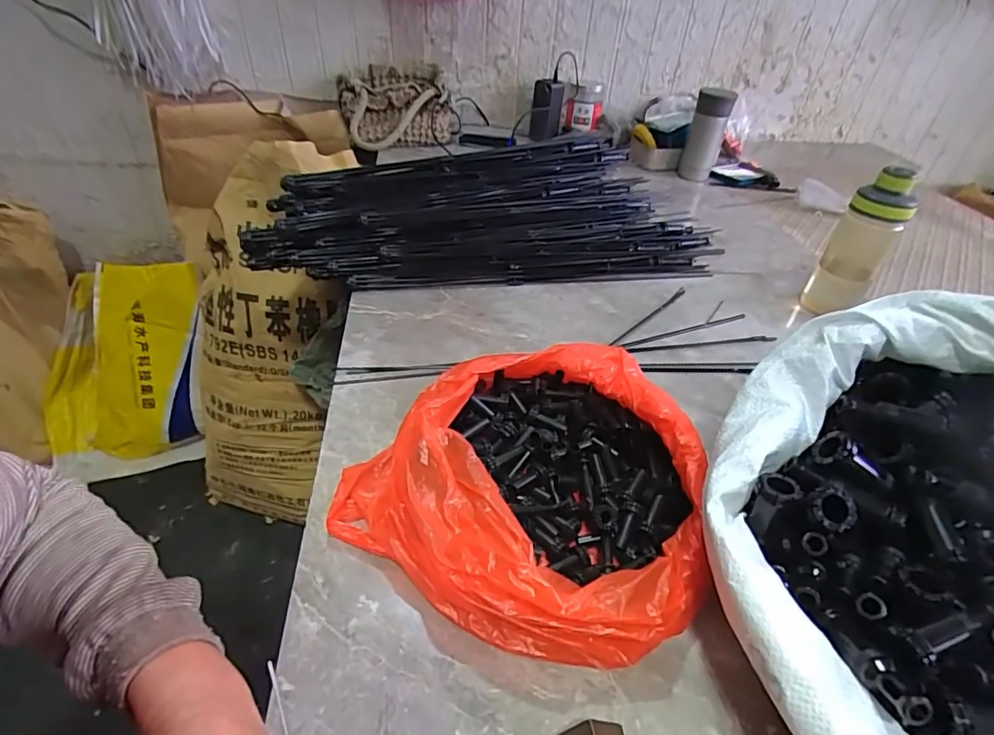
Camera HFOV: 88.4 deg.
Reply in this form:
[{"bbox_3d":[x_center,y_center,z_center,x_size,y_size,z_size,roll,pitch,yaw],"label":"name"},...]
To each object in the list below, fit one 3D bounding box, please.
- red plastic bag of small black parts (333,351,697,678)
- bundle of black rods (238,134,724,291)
[{"bbox_3d":[0.043,0.077,0.429,0.269,0.070,0.282,24,43,22],"label":"red plastic bag of small black parts"},{"bbox_3d":[-0.006,-0.232,0.757,0.652,0.113,0.239,-5,40,-12],"label":"bundle of black rods"}]

